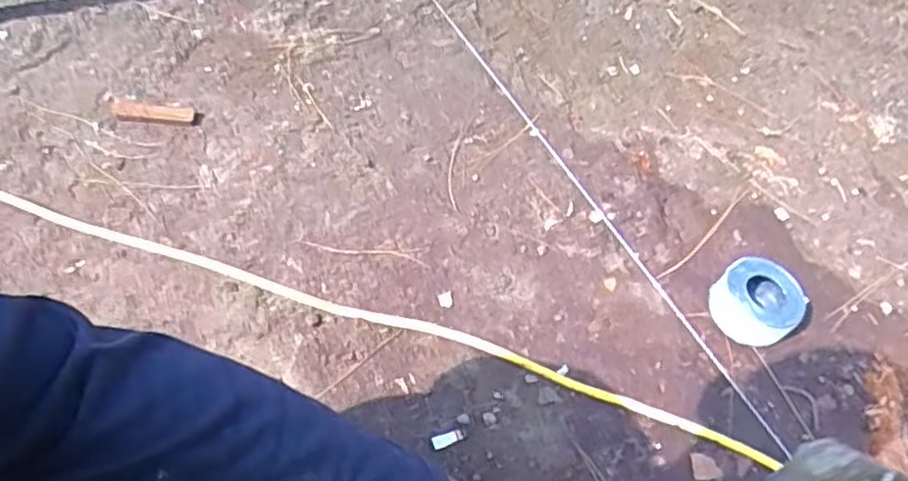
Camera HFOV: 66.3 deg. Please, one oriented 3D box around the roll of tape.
[{"bbox_3d":[0.326,0.066,0.746,0.088,0.050,0.084,2,56,-3],"label":"roll of tape"}]

